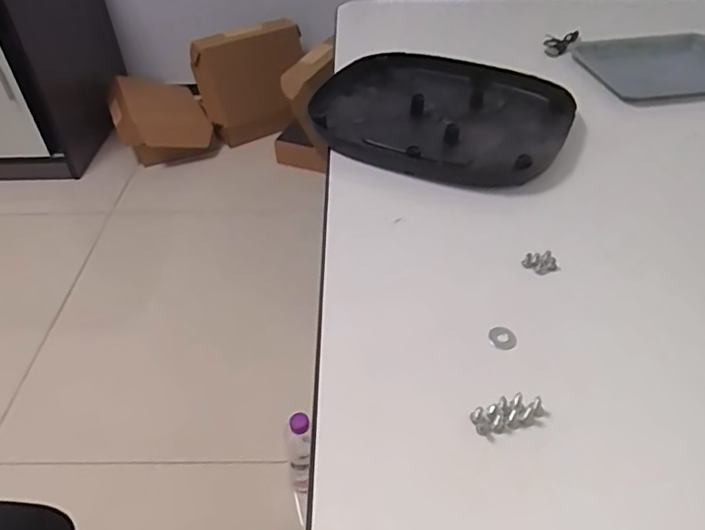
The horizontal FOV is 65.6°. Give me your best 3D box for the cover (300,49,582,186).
[{"bbox_3d":[0.082,-0.145,0.501,0.220,0.024,0.194,10,44,11],"label":"cover"}]

